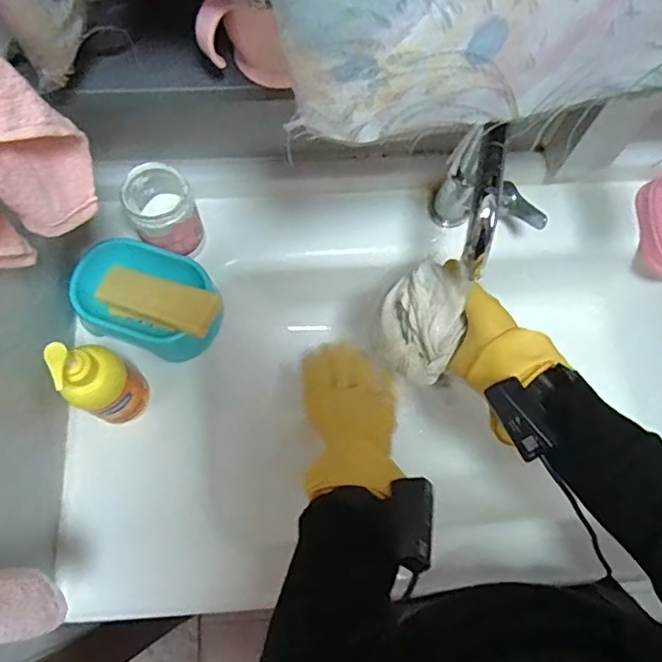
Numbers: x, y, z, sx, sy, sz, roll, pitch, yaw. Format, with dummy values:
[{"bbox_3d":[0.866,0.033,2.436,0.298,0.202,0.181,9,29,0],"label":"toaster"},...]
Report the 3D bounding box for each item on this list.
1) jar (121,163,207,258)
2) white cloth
[{"bbox_3d":[-0.188,-0.132,0.669,0.075,0.089,0.079,1,72,-2],"label":"jar"},{"bbox_3d":[0.096,-0.013,0.603,0.083,0.045,0.112,25,73,6],"label":"white cloth"}]

